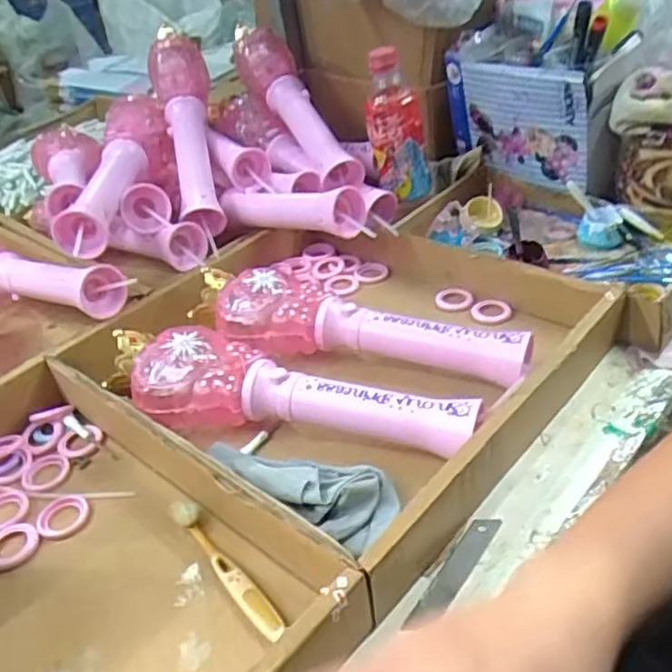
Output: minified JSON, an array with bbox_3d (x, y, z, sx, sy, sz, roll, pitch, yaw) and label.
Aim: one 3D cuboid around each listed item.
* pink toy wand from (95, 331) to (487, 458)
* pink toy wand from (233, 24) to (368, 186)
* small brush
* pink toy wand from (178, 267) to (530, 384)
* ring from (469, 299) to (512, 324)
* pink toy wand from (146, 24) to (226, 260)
[{"bbox_3d":[-0.040,0.048,0.530,0.301,0.066,0.069,4,38,15],"label":"pink toy wand"},{"bbox_3d":[-0.048,-0.278,0.811,0.067,0.075,0.301,-21,64,-18],"label":"pink toy wand"},{"bbox_3d":[-0.074,0.152,0.440,0.017,0.012,0.132,-27,42,-25],"label":"small brush"},{"bbox_3d":[0.016,-0.010,0.596,0.301,0.068,0.083,5,38,15],"label":"pink toy wand"},{"bbox_3d":[0.149,-0.024,0.641,0.034,0.006,0.035,-16,38,-12],"label":"ring"},{"bbox_3d":[-0.175,-0.251,0.779,0.068,0.064,0.313,-11,69,-6],"label":"pink toy wand"}]

